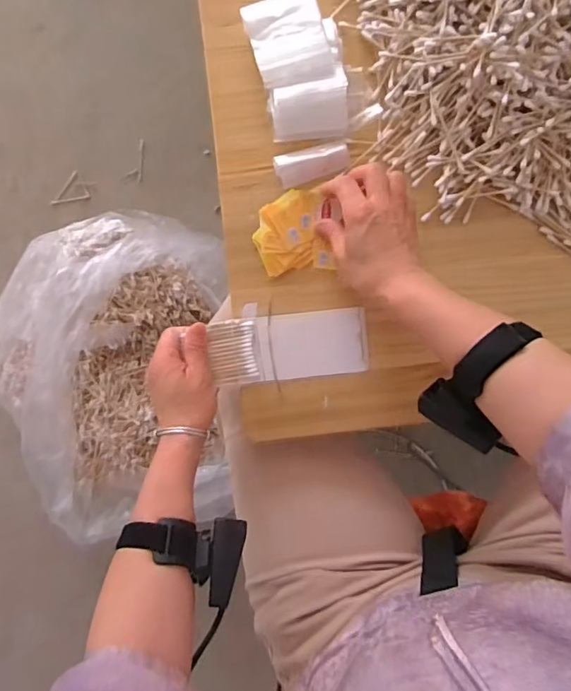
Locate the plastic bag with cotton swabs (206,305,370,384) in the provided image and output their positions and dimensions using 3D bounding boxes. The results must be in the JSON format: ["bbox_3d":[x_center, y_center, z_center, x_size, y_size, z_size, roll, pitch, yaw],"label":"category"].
[{"bbox_3d":[0.005,0.001,0.488,0.143,0.007,0.061,-5,92,-3],"label":"plastic bag with cotton swabs"}]

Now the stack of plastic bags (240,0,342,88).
[{"bbox_3d":[0.008,-0.273,0.468,0.078,0.029,0.078,-12,90,-2],"label":"stack of plastic bags"}]

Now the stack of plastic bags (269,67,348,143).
[{"bbox_3d":[0.022,-0.215,0.471,0.069,0.025,0.049,-5,92,0],"label":"stack of plastic bags"}]

